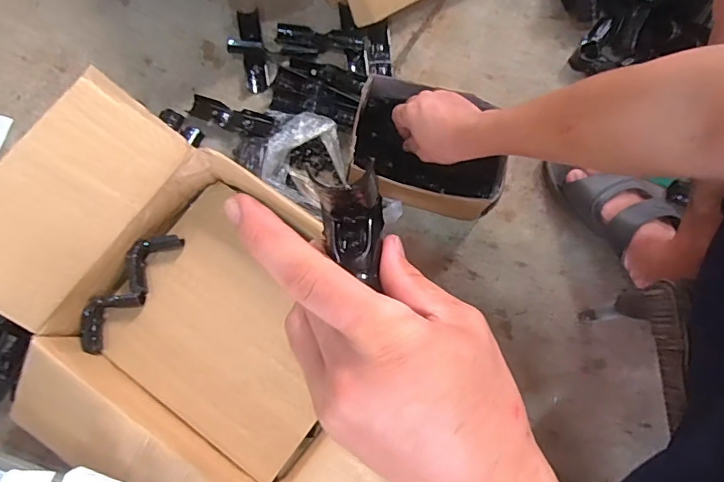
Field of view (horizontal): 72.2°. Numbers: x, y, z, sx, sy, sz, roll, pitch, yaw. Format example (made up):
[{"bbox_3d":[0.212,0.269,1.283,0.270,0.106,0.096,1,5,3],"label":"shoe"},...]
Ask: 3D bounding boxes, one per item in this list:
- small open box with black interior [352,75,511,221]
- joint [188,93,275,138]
[{"bbox_3d":[0.092,-0.124,0.669,0.199,0.089,0.143,12,80,3],"label":"small open box with black interior"},{"bbox_3d":[-0.182,-0.175,0.698,0.124,0.028,0.034,21,80,4],"label":"joint"}]

